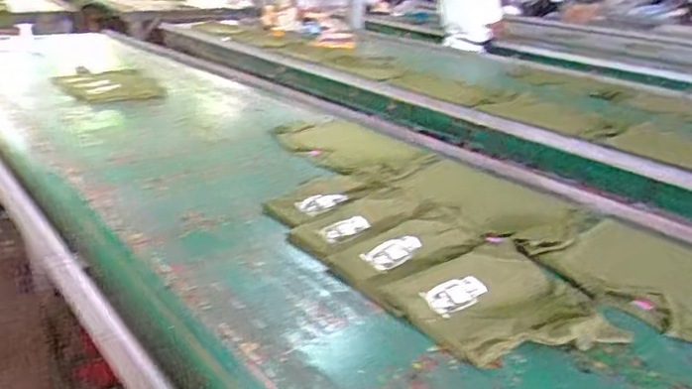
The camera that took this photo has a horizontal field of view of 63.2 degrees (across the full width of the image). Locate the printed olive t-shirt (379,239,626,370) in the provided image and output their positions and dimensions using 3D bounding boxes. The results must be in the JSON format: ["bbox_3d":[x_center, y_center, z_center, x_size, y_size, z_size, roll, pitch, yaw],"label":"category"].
[{"bbox_3d":[0.288,0.200,1.107,0.380,0.037,0.325,-6,26,-20],"label":"printed olive t-shirt"}]

